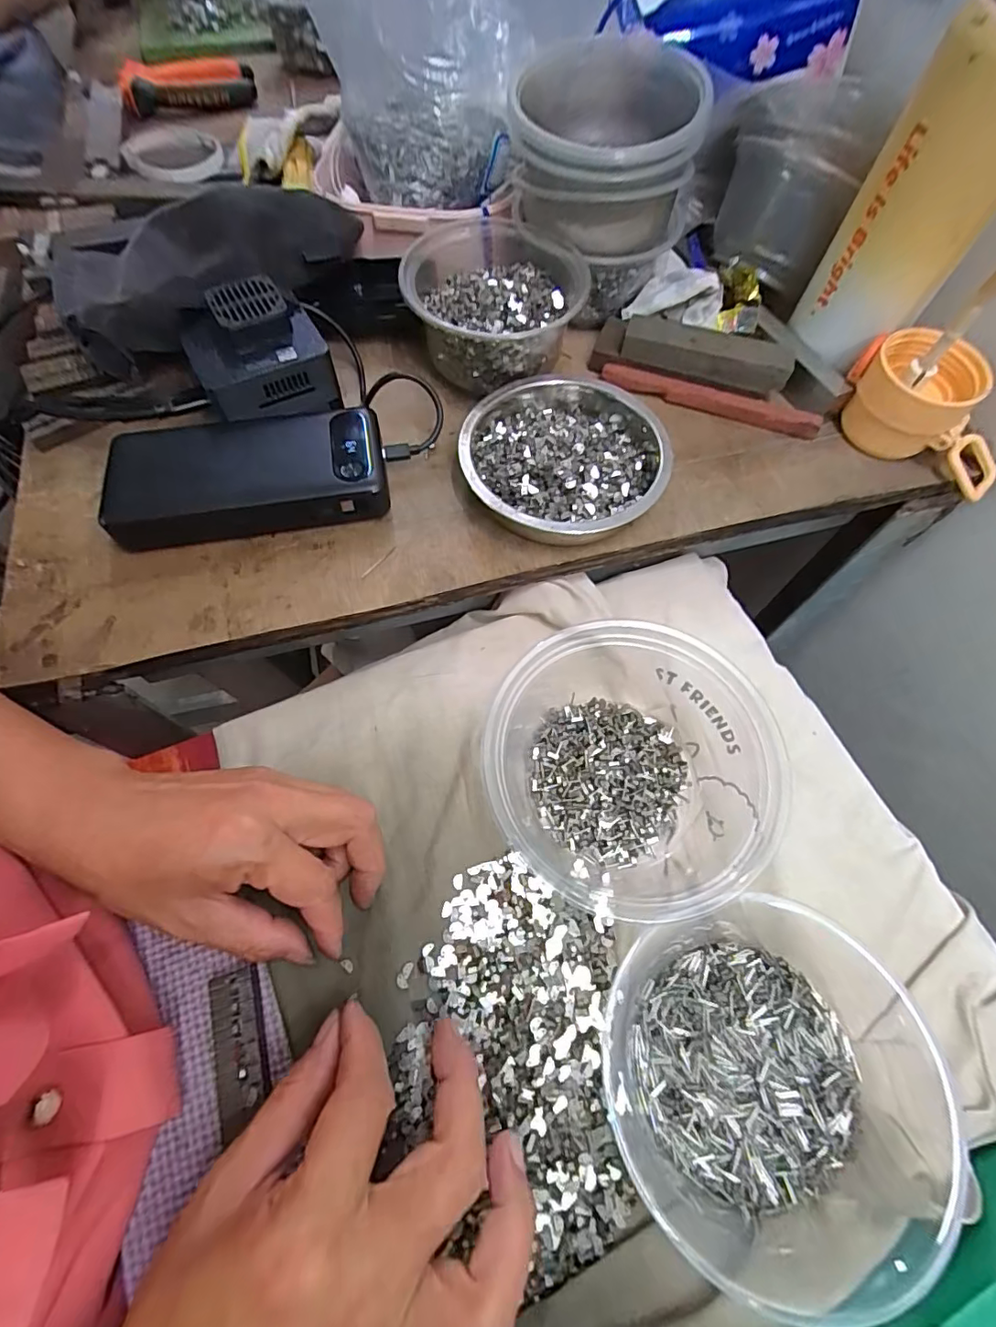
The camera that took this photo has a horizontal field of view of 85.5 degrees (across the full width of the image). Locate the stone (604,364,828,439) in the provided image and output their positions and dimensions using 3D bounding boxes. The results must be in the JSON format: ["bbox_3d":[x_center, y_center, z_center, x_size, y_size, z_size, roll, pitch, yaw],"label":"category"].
[{"bbox_3d":[0.143,-0.180,0.365,0.145,0.012,0.012,18,66,7],"label":"stone"}]

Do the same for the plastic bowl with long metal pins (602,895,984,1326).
[{"bbox_3d":[0.118,0.173,0.223,0.139,0.044,0.127,1,65,-1],"label":"plastic bowl with long metal pins"}]

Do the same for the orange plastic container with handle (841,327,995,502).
[{"bbox_3d":[0.272,-0.157,0.333,0.107,0.056,0.055,32,67,18],"label":"orange plastic container with handle"}]

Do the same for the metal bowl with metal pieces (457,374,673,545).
[{"bbox_3d":[0.041,-0.127,0.328,0.117,0.032,0.125,1,65,-1],"label":"metal bowl with metal pieces"}]

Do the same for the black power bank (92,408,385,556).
[{"bbox_3d":[-0.154,-0.112,0.321,0.168,0.023,0.076,-8,65,-5],"label":"black power bank"}]

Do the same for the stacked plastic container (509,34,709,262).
[{"bbox_3d":[0.066,-0.321,0.338,0.111,0.070,0.106,10,65,3],"label":"stacked plastic container"}]

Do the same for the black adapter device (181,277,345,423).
[{"bbox_3d":[-0.146,-0.192,0.329,0.077,0.032,0.079,-17,67,-9],"label":"black adapter device"}]

